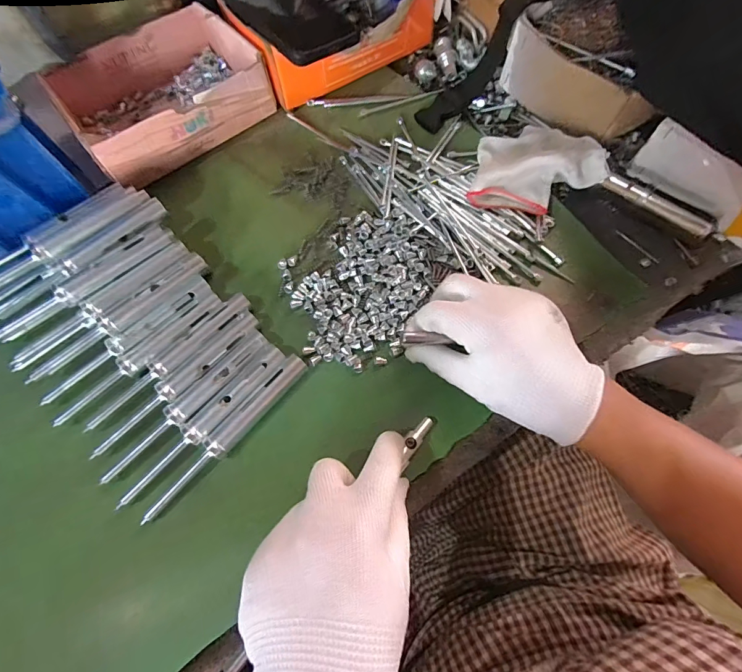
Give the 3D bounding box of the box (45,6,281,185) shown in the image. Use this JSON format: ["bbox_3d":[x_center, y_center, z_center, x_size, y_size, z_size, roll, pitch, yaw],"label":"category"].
[{"bbox_3d":[-0.205,-0.236,0.375,0.175,0.052,0.139,-39,71,-16],"label":"box"}]

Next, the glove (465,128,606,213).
[{"bbox_3d":[0.145,-0.150,0.332,0.105,0.035,0.093,11,70,8],"label":"glove"}]

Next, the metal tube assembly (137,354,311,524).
[{"bbox_3d":[-0.099,0.068,0.268,0.015,0.013,0.140,37,71,16],"label":"metal tube assembly"}]

